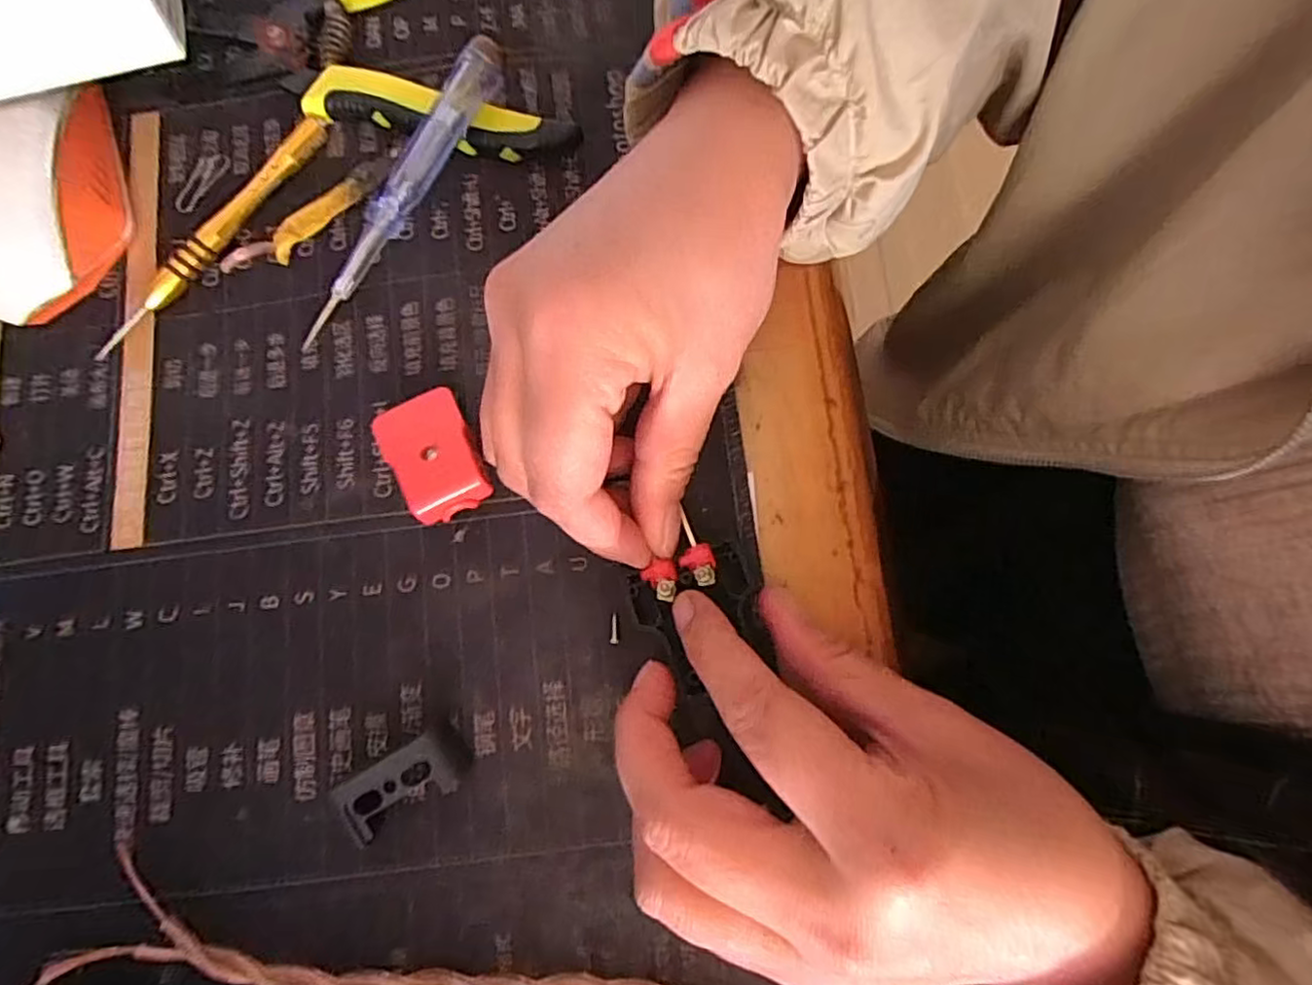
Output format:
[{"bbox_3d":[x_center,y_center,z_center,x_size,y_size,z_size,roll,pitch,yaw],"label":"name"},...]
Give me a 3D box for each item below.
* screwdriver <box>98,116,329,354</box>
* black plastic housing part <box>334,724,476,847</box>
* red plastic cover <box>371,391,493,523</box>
[{"bbox_3d":[-0.161,-0.093,0.245,0.010,0.011,0.113,36,81,8],"label":"screwdriver"},{"bbox_3d":[-0.076,0.088,0.203,0.038,0.013,0.019,-32,80,-5],"label":"black plastic housing part"},{"bbox_3d":[-0.074,-0.012,0.224,0.028,0.013,0.042,-28,79,-5],"label":"red plastic cover"}]

